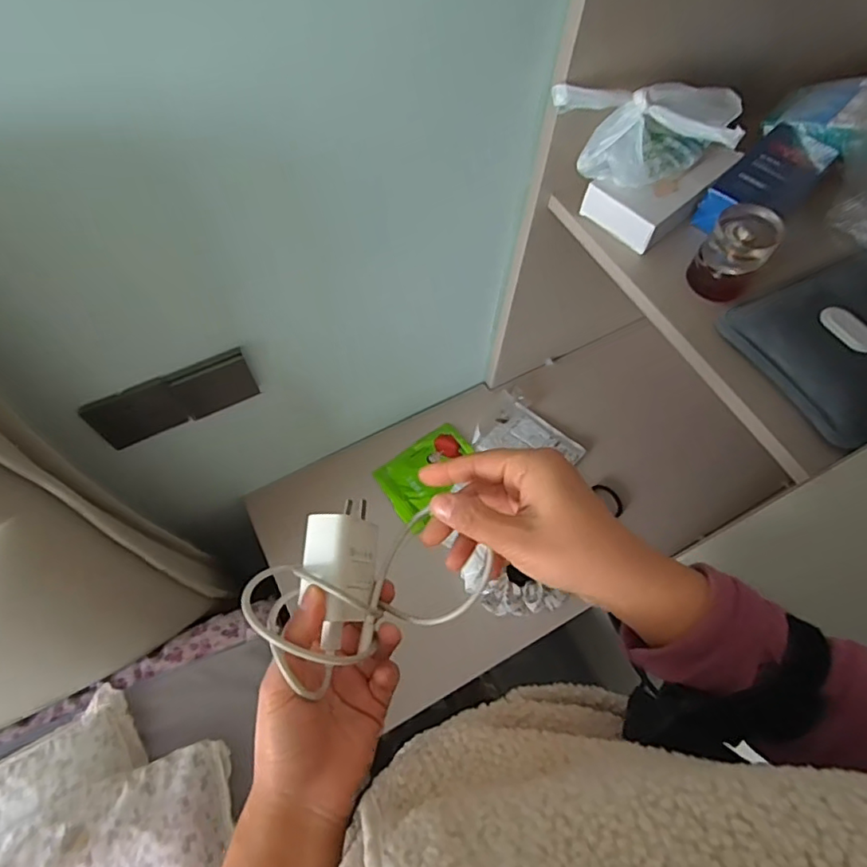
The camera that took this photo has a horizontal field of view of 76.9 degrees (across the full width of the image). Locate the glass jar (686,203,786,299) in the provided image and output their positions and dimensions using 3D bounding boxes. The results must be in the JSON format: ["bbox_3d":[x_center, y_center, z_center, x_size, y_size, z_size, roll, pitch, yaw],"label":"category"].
[{"bbox_3d":[0.306,-0.184,0.557,0.058,0.084,0.058,1,63,-2],"label":"glass jar"}]

